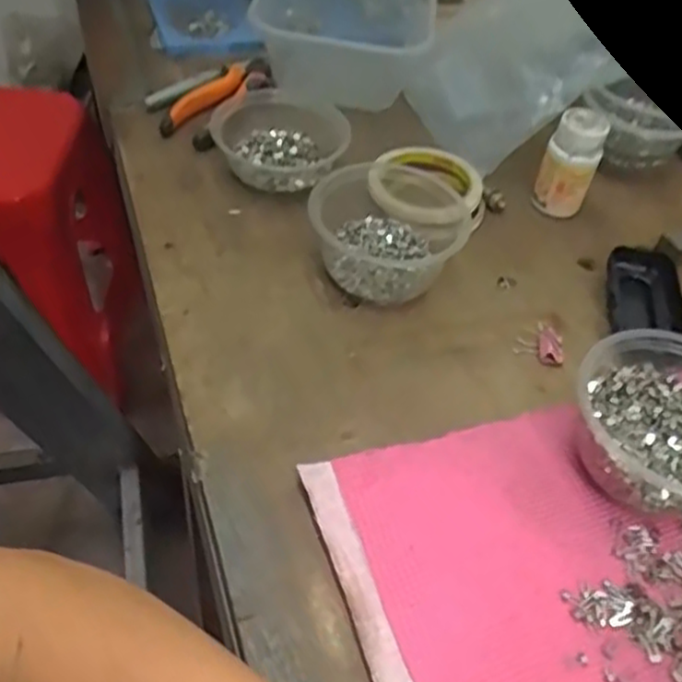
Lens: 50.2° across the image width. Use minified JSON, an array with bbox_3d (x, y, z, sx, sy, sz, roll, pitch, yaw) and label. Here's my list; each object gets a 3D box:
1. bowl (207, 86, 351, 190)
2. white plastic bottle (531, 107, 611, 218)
[{"bbox_3d":[-0.048,-0.184,0.645,0.115,0.040,0.138,13,48,3],"label":"bowl"},{"bbox_3d":[0.194,-0.149,0.619,0.042,0.081,0.038,18,49,8],"label":"white plastic bottle"}]

